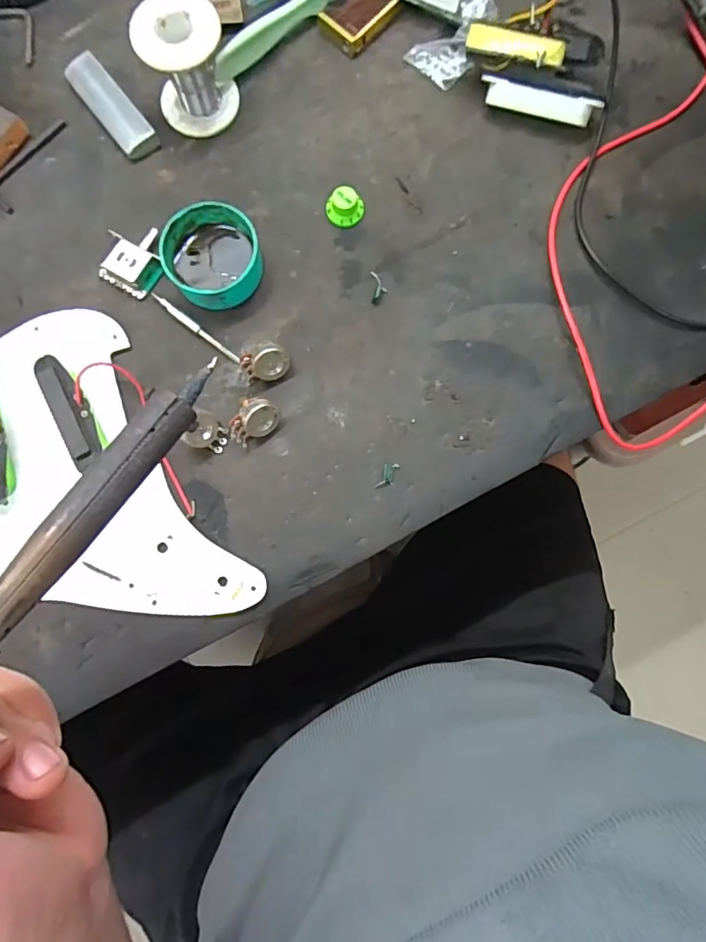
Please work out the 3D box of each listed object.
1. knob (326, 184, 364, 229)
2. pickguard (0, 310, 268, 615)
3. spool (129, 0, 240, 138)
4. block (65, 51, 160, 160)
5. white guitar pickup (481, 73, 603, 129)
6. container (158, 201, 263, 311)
[{"bbox_3d":[-0.005,-0.177,0.349,0.026,0.014,0.022,3,82,0],"label":"knob"},{"bbox_3d":[-0.200,0.007,0.319,0.235,0.024,0.202,-14,83,-2],"label":"pickguard"},{"bbox_3d":[-0.107,-0.264,0.339,0.051,0.058,0.049,0,82,0],"label":"spool"},{"bbox_3d":[-0.168,-0.252,0.362,0.025,0.012,0.081,-38,84,-5],"label":"block"},{"bbox_3d":[0.125,-0.248,0.351,0.077,0.024,0.011,17,83,2],"label":"white guitar pickup"},{"bbox_3d":[-0.091,-0.140,0.339,0.058,0.027,0.063,0,82,0],"label":"container"}]

